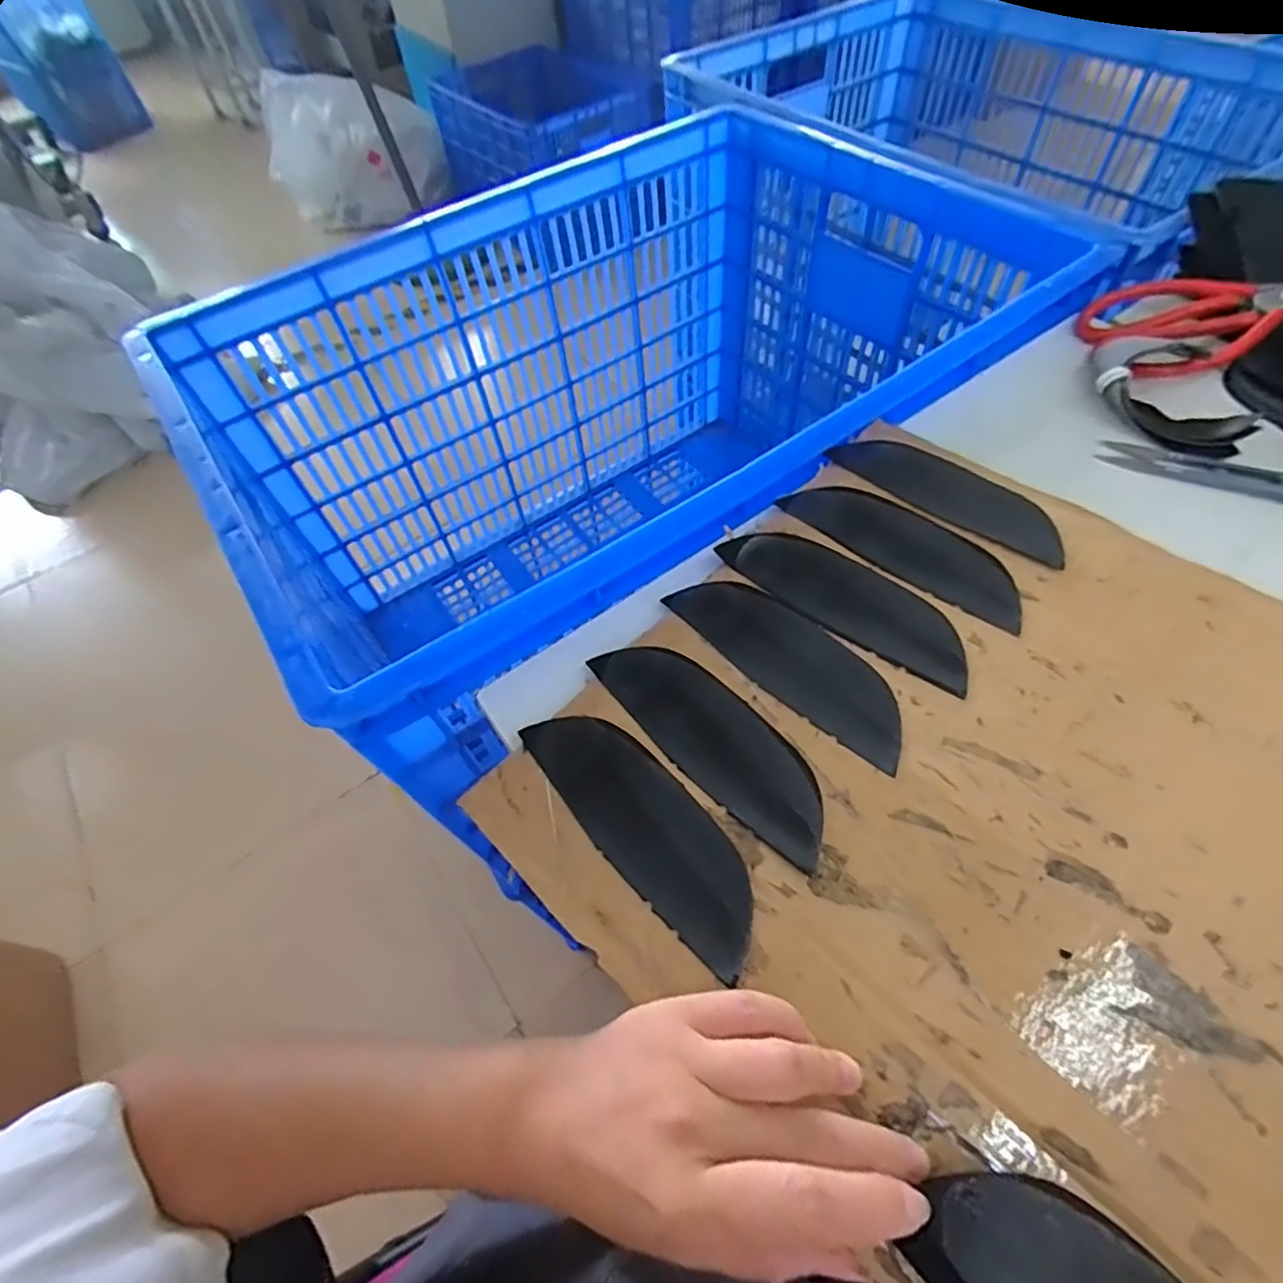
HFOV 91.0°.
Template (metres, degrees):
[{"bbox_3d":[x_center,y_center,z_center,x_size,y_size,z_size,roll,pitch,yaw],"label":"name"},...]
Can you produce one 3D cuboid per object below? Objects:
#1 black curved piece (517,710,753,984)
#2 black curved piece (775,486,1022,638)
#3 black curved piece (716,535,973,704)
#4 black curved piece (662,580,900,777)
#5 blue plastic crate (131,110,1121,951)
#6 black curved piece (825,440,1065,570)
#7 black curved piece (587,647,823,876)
[{"bbox_3d":[0.001,0.082,0.292,0.046,0.006,0.139,-38,61,-18],"label":"black curved piece"},{"bbox_3d":[0.148,-0.056,0.357,0.141,0.006,0.044,34,66,24],"label":"black curved piece"},{"bbox_3d":[0.112,-0.024,0.345,0.143,0.009,0.043,33,65,24],"label":"black curved piece"},{"bbox_3d":[0.077,0.007,0.330,0.046,0.005,0.141,-40,62,-20],"label":"black curved piece"},{"bbox_3d":[-0.004,-0.172,0.673,0.693,0.411,0.481,-36,60,-17],"label":"blue plastic crate"},{"bbox_3d":[0.185,-0.092,0.379,0.142,0.004,0.050,36,66,25],"label":"black curved piece"},{"bbox_3d":[0.035,0.045,0.309,0.046,0.004,0.140,-41,62,-14],"label":"black curved piece"}]

